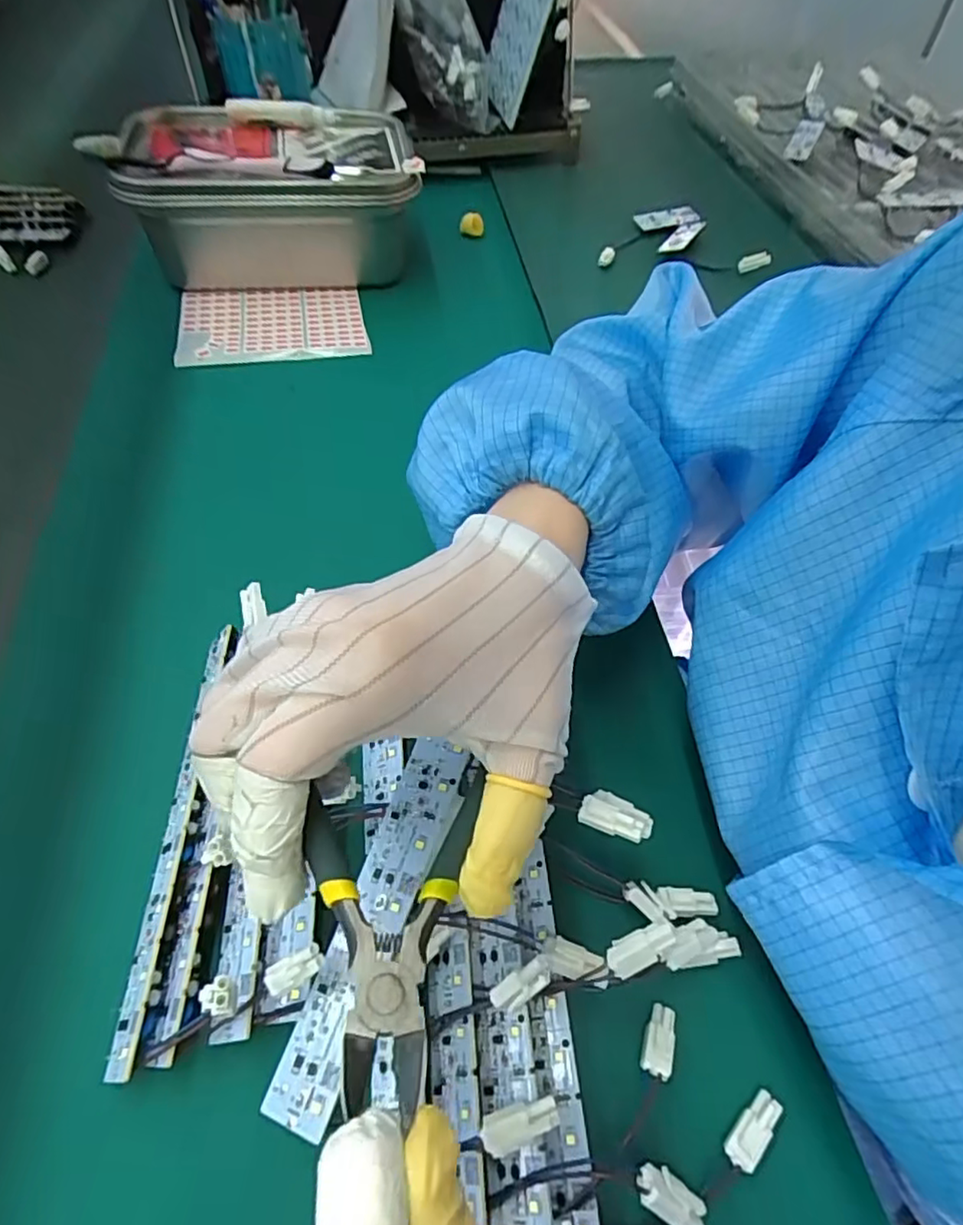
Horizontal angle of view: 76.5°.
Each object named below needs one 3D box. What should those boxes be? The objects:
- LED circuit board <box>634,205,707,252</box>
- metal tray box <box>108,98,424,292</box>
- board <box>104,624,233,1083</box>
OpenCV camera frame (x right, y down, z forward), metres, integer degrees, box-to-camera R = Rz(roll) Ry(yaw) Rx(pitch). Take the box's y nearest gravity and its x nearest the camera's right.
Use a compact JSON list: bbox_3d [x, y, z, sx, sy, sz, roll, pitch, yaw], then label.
[{"bbox_3d":[0.191,-0.377,0.598,0.063,0.011,0.071,-19,58,-14],"label":"LED circuit board"},{"bbox_3d":[-0.173,-0.356,0.538,0.235,0.110,0.157,-3,56,-3],"label":"metal tray box"},{"bbox_3d":[-0.135,0.088,0.270,0.016,0.007,0.189,-2,56,-2],"label":"board"}]

